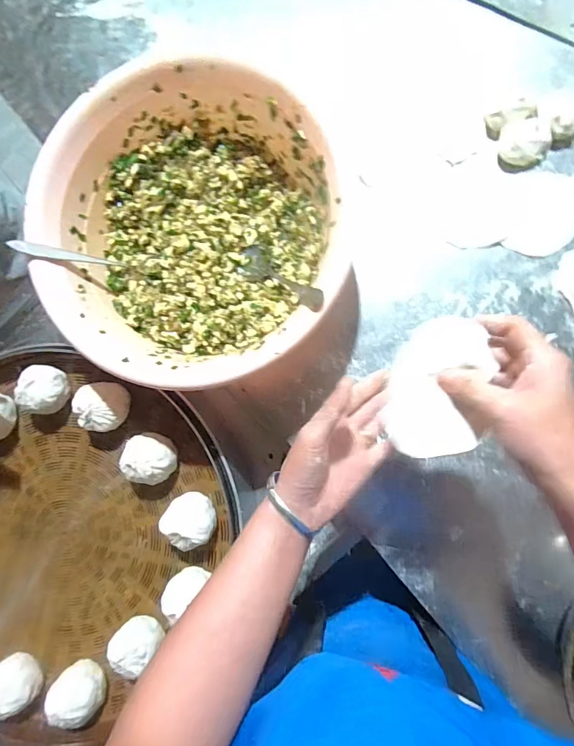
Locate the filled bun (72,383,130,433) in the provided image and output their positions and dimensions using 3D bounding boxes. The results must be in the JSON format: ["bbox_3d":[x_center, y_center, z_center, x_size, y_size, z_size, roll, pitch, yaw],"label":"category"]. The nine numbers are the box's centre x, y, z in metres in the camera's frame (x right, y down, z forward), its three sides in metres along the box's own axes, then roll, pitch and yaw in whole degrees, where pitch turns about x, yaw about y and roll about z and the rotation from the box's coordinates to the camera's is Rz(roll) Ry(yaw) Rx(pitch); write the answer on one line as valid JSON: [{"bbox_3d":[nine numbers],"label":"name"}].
[{"bbox_3d":[-0.239,0.046,0.548,0.061,0.057,0.063,-10,87,8],"label":"filled bun"}]

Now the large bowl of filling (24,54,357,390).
[{"bbox_3d":[-0.097,-0.157,0.493,0.325,0.134,0.321,0,88,8],"label":"large bowl of filling"}]

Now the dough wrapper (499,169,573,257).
[{"bbox_3d":[0.303,-0.192,0.505,0.089,0.004,0.101,16,91,8],"label":"dough wrapper"}]

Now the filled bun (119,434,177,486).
[{"bbox_3d":[-0.176,0.109,0.539,0.065,0.058,0.057,31,93,8],"label":"filled bun"}]

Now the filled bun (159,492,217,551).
[{"bbox_3d":[-0.120,0.182,0.527,0.056,0.062,0.061,0,88,8],"label":"filled bun"}]

